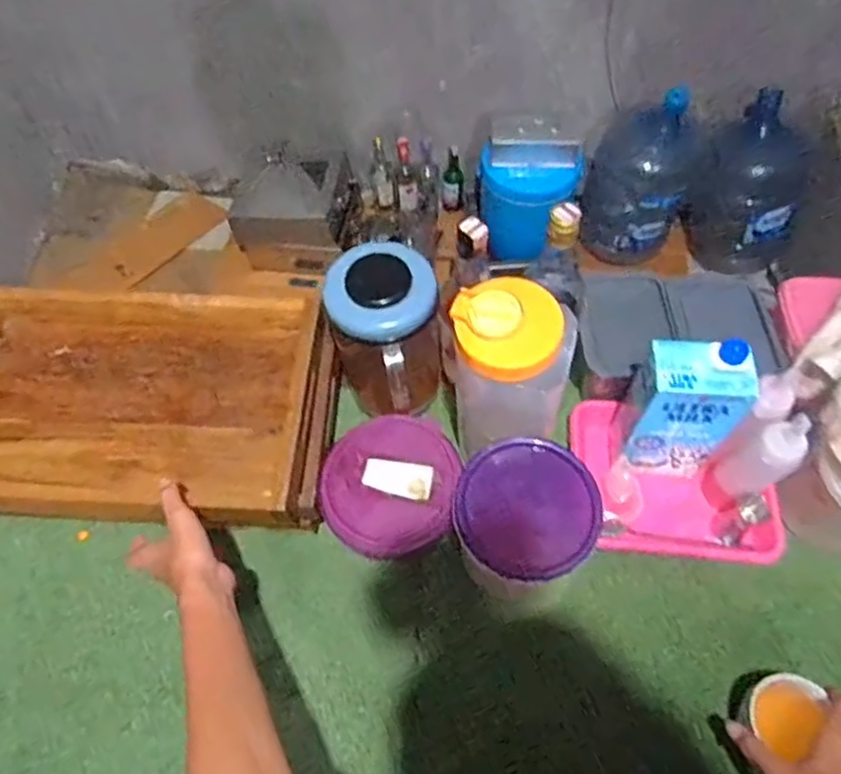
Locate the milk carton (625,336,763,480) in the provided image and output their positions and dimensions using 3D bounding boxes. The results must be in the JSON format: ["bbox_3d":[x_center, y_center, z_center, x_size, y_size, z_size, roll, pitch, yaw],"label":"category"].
[{"bbox_3d":[0.278,0.031,0.670,0.102,0.200,0.068,1,62,2],"label":"milk carton"}]

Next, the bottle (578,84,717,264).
[{"bbox_3d":[0.584,-0.576,1.680,0.278,0.431,0.256,29,66,16],"label":"bottle"}]

